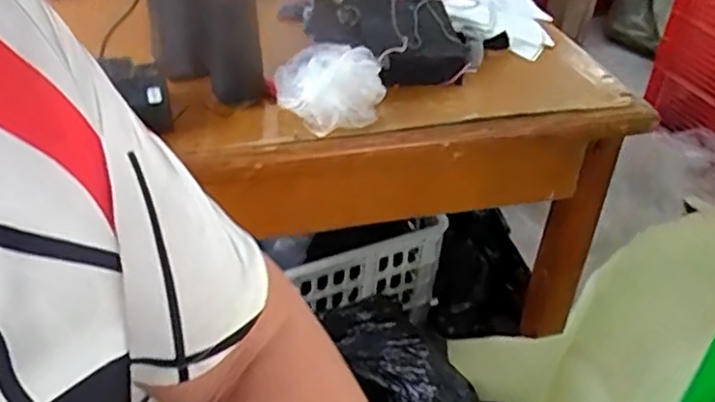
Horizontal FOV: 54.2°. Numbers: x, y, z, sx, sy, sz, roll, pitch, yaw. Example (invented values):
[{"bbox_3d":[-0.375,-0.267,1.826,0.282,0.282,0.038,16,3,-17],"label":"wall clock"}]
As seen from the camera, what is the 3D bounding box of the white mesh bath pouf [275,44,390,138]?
[{"bbox_3d":[-0.021,-0.110,0.655,0.086,0.049,0.096,24,41,24],"label":"white mesh bath pouf"}]

